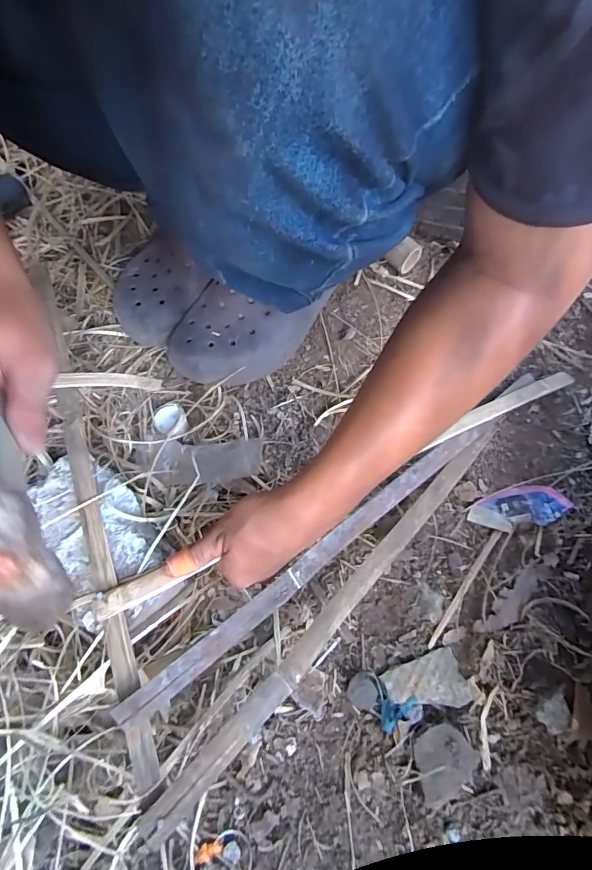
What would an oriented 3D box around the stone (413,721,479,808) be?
[{"bbox_3d":[0.111,0.255,0.343,0.051,0.016,0.045,-38,73,-15],"label":"stone"}]

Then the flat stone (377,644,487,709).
[{"bbox_3d":[0.113,0.209,0.366,0.076,0.007,0.044,-15,68,-7],"label":"flat stone"}]

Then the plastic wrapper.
[{"bbox_3d":[0.217,0.070,0.425,0.092,0.019,0.039,-9,68,-4],"label":"plastic wrapper"}]

